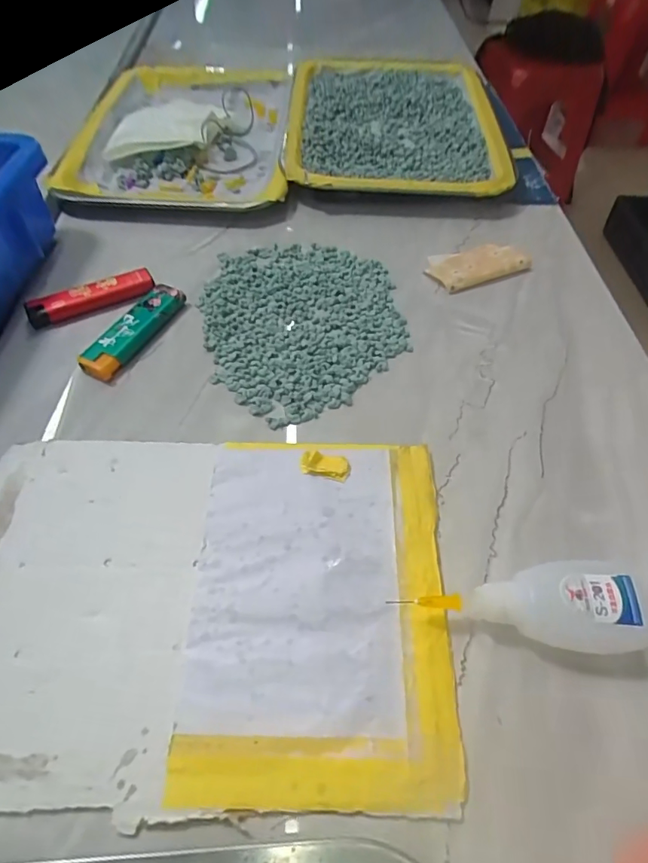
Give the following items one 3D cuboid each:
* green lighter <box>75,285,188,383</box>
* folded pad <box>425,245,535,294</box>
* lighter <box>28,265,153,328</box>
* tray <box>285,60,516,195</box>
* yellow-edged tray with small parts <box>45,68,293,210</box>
[{"bbox_3d":[-0.117,-0.063,0.303,0.023,0.010,0.080,23,57,13],"label":"green lighter"},{"bbox_3d":[0.110,-0.122,0.354,0.074,0.006,0.041,-18,56,-15],"label":"folded pad"},{"bbox_3d":[-0.152,-0.087,0.320,0.078,0.014,0.019,-24,59,-18],"label":"lighter"},{"bbox_3d":[0.065,-0.292,0.457,0.188,0.025,0.273,7,55,2],"label":"tray"},{"bbox_3d":[-0.127,-0.280,0.448,0.183,0.021,0.269,0,53,-2],"label":"yellow-edged tray with small parts"}]

